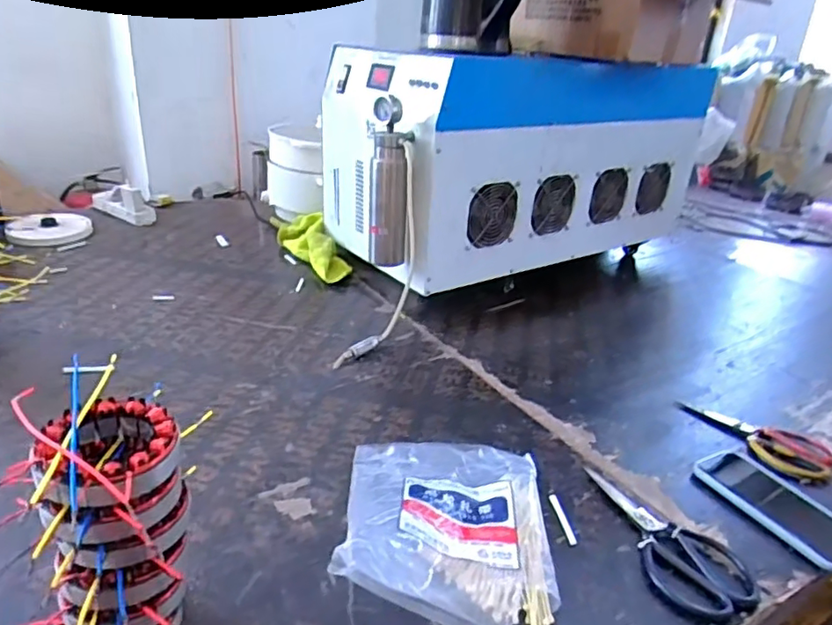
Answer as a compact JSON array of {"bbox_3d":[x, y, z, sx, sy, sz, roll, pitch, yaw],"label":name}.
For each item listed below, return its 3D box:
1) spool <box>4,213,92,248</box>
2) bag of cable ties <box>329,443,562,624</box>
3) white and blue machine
[{"bbox_3d":[-0.777,-0.179,1.241,0.157,0.033,0.142,-11,29,-31],"label":"spool"},{"bbox_3d":[0.031,0.193,0.571,0.202,0.065,0.262,5,25,1],"label":"bag of cable ties"},{"bbox_3d":[0.219,-0.325,1.201,0.783,0.370,0.363,-11,29,-31],"label":"white and blue machine"}]

